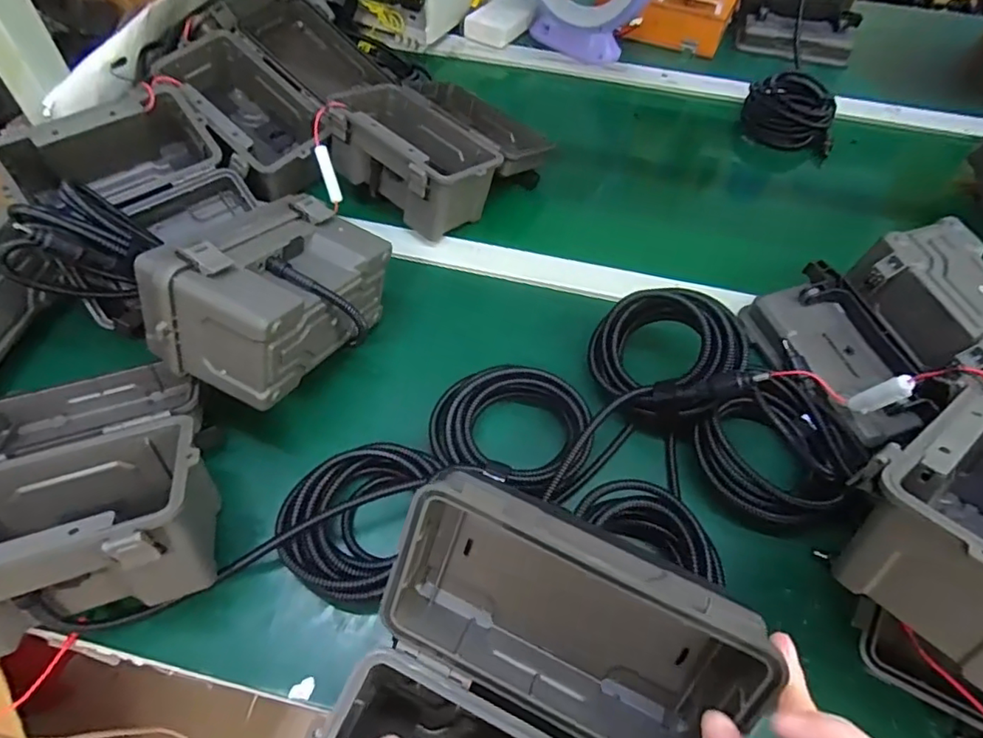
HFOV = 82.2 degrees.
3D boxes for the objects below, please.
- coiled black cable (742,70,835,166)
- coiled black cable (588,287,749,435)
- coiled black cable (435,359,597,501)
[{"bbox_3d":[0.396,-0.340,0.752,0.108,0.053,0.118,15,55,8],"label":"coiled black cable"},{"bbox_3d":[0.140,-0.013,0.466,0.115,0.039,0.117,-3,84,30],"label":"coiled black cable"},{"bbox_3d":[0.016,0.045,0.443,0.122,0.029,0.096,21,56,12],"label":"coiled black cable"}]

